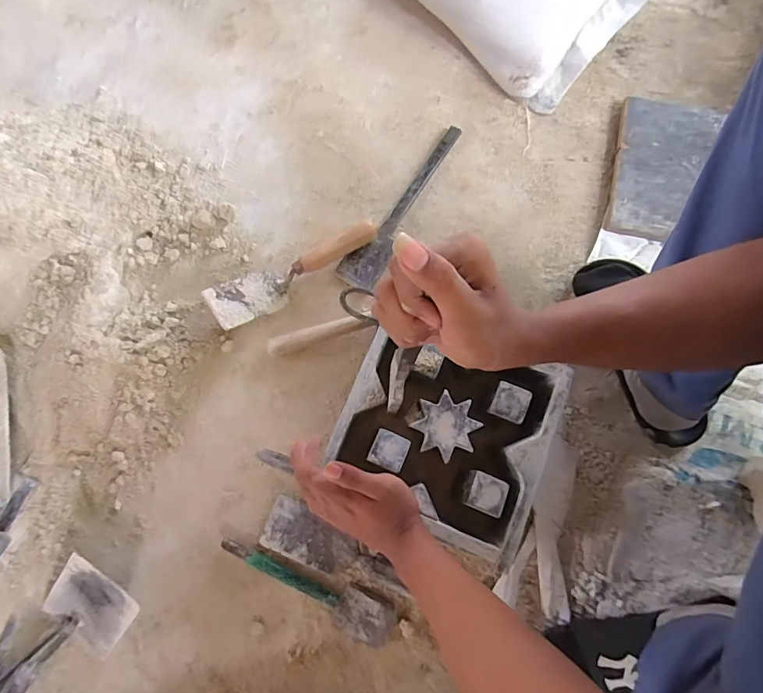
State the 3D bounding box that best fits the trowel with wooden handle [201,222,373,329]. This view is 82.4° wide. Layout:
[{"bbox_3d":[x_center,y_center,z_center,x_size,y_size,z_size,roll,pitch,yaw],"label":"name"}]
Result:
[{"bbox_3d":[-0.129,-0.116,0.651,0.261,0.052,0.069,-34,78,-6],"label":"trowel with wooden handle"}]

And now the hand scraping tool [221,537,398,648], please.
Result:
[{"bbox_3d":[-0.097,0.314,0.568,0.242,0.017,0.056,25,78,7],"label":"hand scraping tool"}]

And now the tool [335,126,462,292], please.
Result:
[{"bbox_3d":[0.031,-0.232,0.694,0.062,0.014,0.316,27,79,8],"label":"tool"}]

